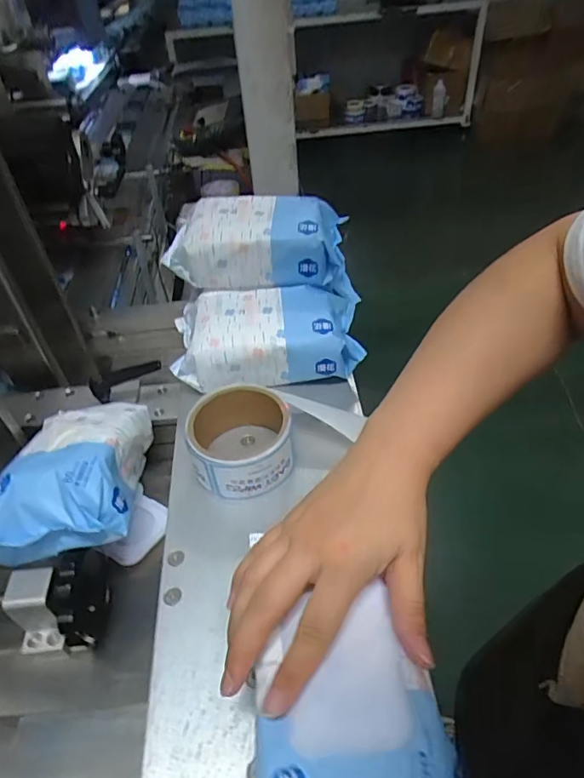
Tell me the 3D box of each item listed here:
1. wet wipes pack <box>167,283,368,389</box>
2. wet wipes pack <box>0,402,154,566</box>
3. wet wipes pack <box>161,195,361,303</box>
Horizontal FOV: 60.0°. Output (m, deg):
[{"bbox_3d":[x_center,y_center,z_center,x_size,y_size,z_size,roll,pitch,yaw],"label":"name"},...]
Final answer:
[{"bbox_3d":[-0.026,-0.058,0.524,0.183,0.058,0.102,-4,44,2],"label":"wet wipes pack"},{"bbox_3d":[-0.180,0.072,0.429,0.104,0.075,0.167,-9,27,0],"label":"wet wipes pack"},{"bbox_3d":[-0.032,-0.161,0.553,0.196,0.071,0.098,-1,44,5],"label":"wet wipes pack"}]

